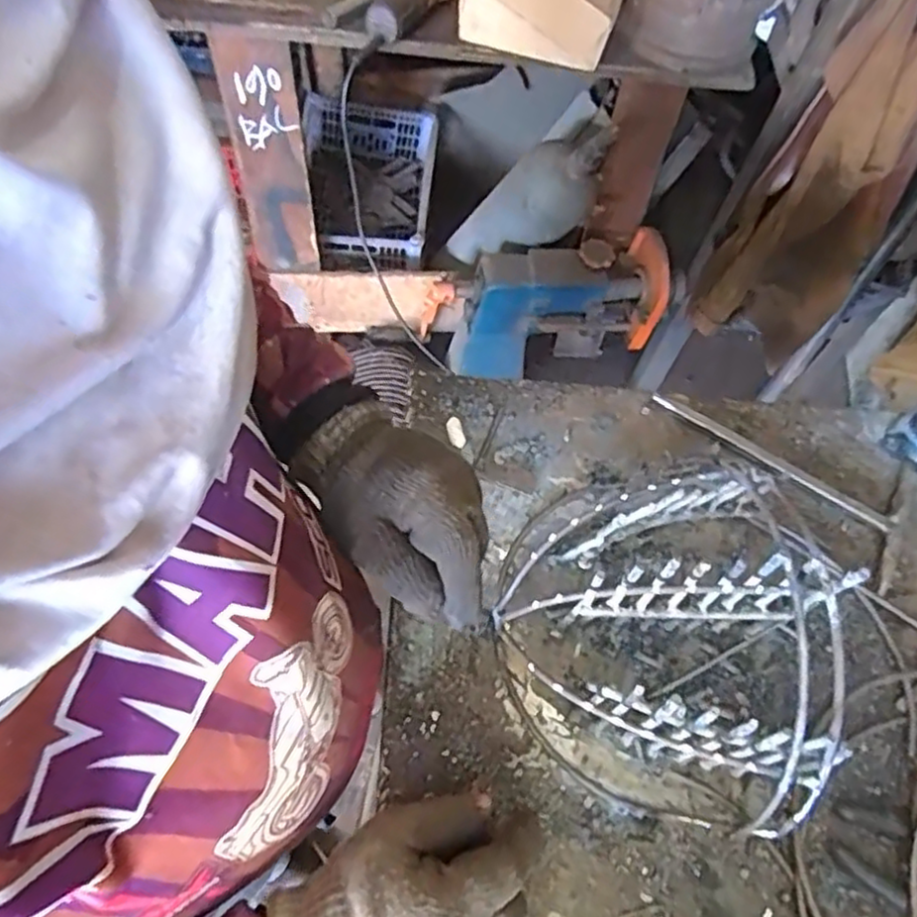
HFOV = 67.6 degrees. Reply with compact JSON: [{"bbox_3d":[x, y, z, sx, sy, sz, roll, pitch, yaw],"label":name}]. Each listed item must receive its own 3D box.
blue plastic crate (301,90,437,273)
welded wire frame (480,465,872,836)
[{"bbox_3d":[-0.240,-0.635,1.674,0.332,0.191,0.473,5,60,-2],"label":"blue plastic crate"},{"bbox_3d":[0.134,0.100,0.446,0.212,0.114,0.228,10,60,1],"label":"welded wire frame"}]

